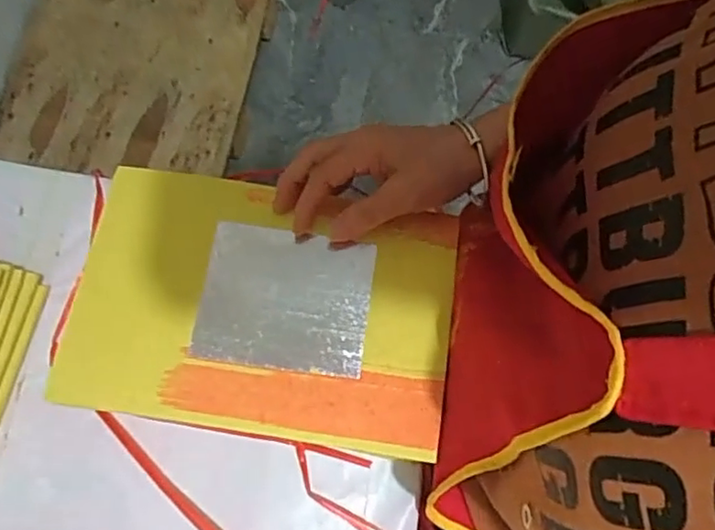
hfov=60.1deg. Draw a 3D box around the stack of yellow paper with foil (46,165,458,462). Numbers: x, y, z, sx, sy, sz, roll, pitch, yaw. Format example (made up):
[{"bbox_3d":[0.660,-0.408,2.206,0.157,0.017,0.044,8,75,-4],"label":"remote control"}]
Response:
[{"bbox_3d":[-0.058,0.024,0.381,0.226,0.016,0.151,9,73,3],"label":"stack of yellow paper with foil"}]

